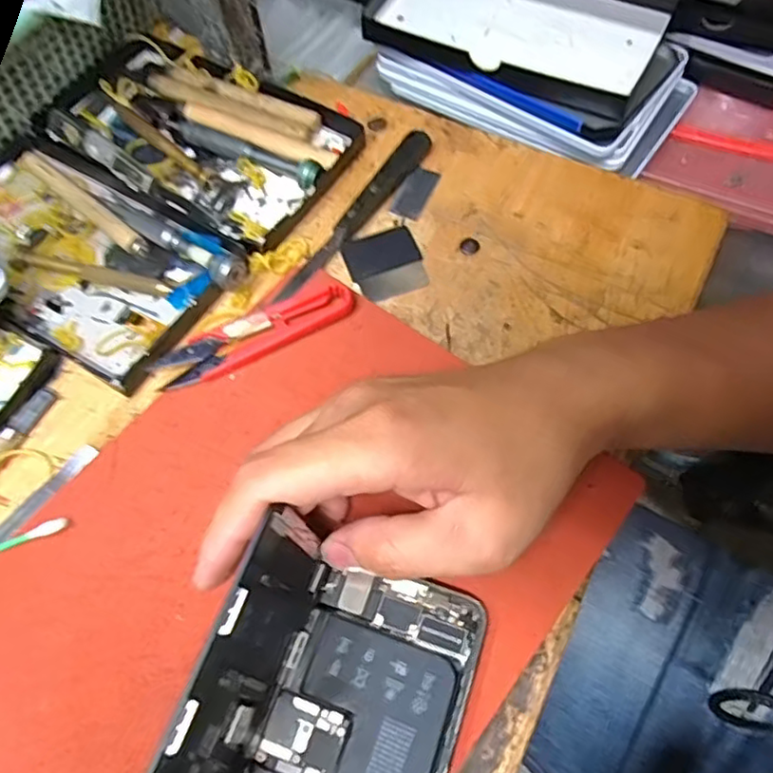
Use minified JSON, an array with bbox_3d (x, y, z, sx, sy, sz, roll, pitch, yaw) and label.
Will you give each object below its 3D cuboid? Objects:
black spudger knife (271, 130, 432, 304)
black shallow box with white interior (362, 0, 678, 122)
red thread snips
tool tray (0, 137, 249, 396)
[{"bbox_3d":[-0.015,-0.097,0.350,0.014,0.010,0.136,31,68,16],"label":"black spudger knife"},{"bbox_3d":[0.081,-0.240,0.415,0.183,0.028,0.111,24,66,14],"label":"black shallow box with white interior"},{"bbox_3d":[-0.064,-0.025,0.314,0.100,0.009,0.023,-23,64,-10],"label":"red thread snips"},{"bbox_3d":[-0.165,-0.075,0.338,0.175,0.020,0.097,31,68,17],"label":"tool tray"}]

